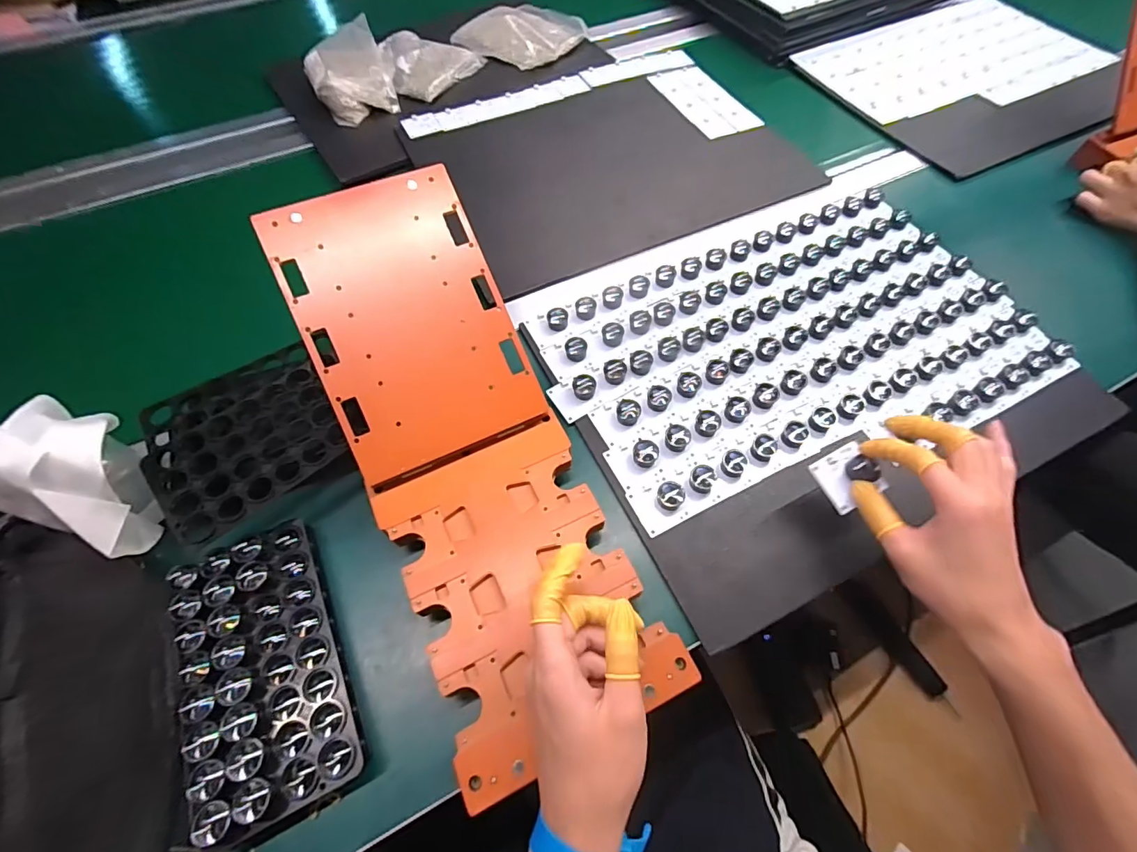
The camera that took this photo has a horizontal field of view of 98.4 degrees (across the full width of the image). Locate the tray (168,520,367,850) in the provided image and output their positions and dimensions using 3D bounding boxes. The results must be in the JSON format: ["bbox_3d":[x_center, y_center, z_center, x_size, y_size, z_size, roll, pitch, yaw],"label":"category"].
[{"bbox_3d":[-0.221,0.173,0.356,0.101,0.036,0.199,-23,64,-12],"label":"tray"}]

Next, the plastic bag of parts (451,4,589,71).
[{"bbox_3d":[-0.080,-0.646,0.800,0.170,0.027,0.160,29,65,14],"label":"plastic bag of parts"}]

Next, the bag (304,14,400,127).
[{"bbox_3d":[-0.324,-0.520,0.730,0.110,0.064,0.162,-24,64,-13],"label":"bag"}]

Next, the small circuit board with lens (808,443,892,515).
[{"bbox_3d":[0.222,0.040,0.388,0.045,0.016,0.043,-31,71,-1],"label":"small circuit board with lens"}]

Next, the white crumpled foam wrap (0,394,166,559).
[{"bbox_3d":[-0.359,0.041,0.372,0.088,0.104,0.086,18,63,9],"label":"white crumpled foam wrap"}]

